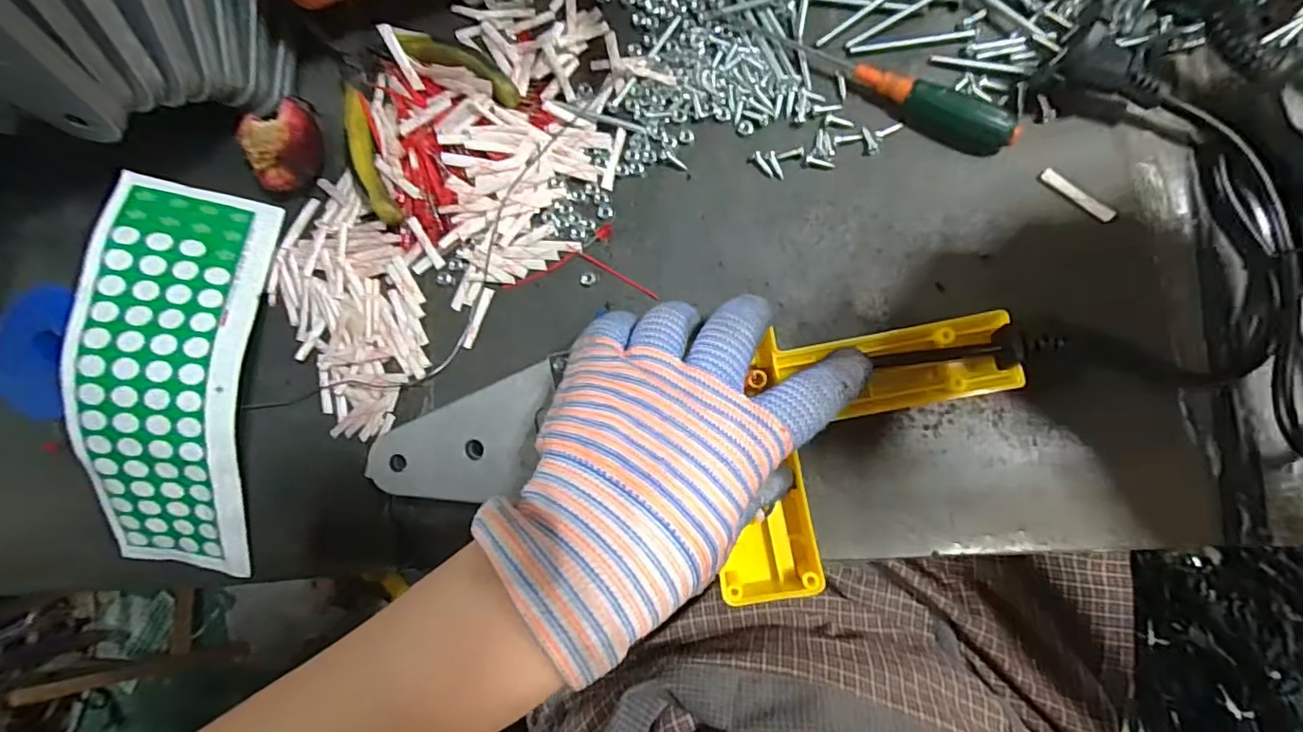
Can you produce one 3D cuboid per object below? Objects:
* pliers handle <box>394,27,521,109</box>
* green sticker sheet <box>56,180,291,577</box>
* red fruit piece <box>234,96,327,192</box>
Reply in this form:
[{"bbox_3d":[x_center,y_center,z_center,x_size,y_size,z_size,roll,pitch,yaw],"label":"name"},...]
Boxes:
[{"bbox_3d":[-0.099,-0.154,0.291,0.073,0.016,0.015,29,93,9],"label":"pliers handle"},{"bbox_3d":[-0.241,0.007,0.287,0.076,0.057,0.206,4,89,9],"label":"green sticker sheet"},{"bbox_3d":[-0.200,-0.121,0.305,0.034,0.024,0.049,-9,87,9],"label":"red fruit piece"}]

